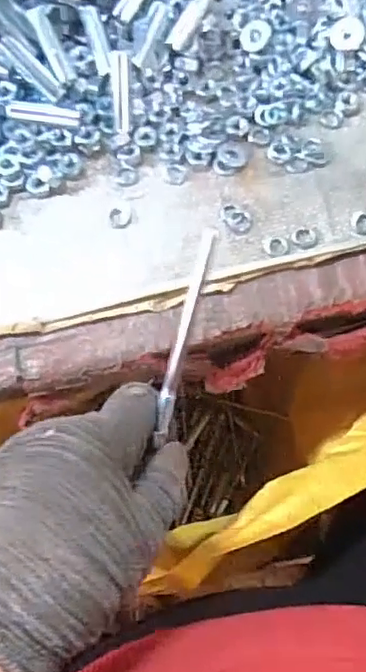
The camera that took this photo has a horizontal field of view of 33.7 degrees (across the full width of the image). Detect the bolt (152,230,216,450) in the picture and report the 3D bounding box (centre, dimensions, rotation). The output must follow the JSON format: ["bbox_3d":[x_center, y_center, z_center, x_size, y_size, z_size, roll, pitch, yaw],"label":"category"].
[{"bbox_3d":[-0.001,0.003,0.269,0.008,0.004,0.104,15,114,4],"label":"bolt"}]

